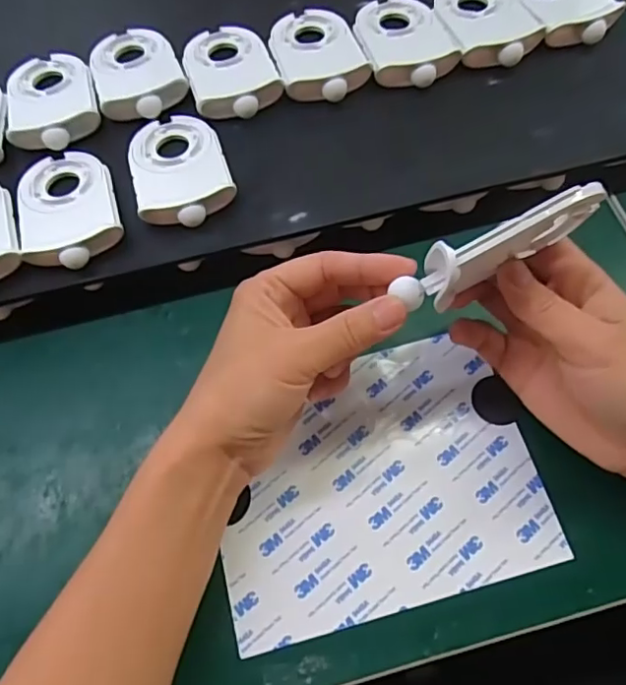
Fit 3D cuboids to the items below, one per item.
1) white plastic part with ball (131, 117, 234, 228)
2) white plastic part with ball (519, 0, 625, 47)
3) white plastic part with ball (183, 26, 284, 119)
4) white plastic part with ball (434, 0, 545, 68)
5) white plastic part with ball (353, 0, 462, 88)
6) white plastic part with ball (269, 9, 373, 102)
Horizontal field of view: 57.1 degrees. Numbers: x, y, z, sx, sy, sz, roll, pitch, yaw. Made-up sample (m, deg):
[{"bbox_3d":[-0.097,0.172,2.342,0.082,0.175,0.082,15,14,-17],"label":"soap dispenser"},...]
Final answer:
[{"bbox_3d":[-0.084,-0.111,0.359,0.058,0.014,0.089,-16,66,-4],"label":"white plastic part with ball"},{"bbox_3d":[0.174,-0.243,0.405,0.055,0.018,0.089,-17,66,-4],"label":"white plastic part with ball"},{"bbox_3d":[-0.056,-0.187,0.388,0.057,0.012,0.088,-16,66,-4],"label":"white plastic part with ball"},{"bbox_3d":[0.119,-0.224,0.399,0.058,0.017,0.085,-12,66,-2],"label":"white plastic part with ball"},{"bbox_3d":[0.062,-0.209,0.394,0.058,0.018,0.086,-15,66,-4],"label":"white plastic part with ball"},{"bbox_3d":[0.003,-0.199,0.392,0.057,0.016,0.087,-15,66,-4],"label":"white plastic part with ball"}]

